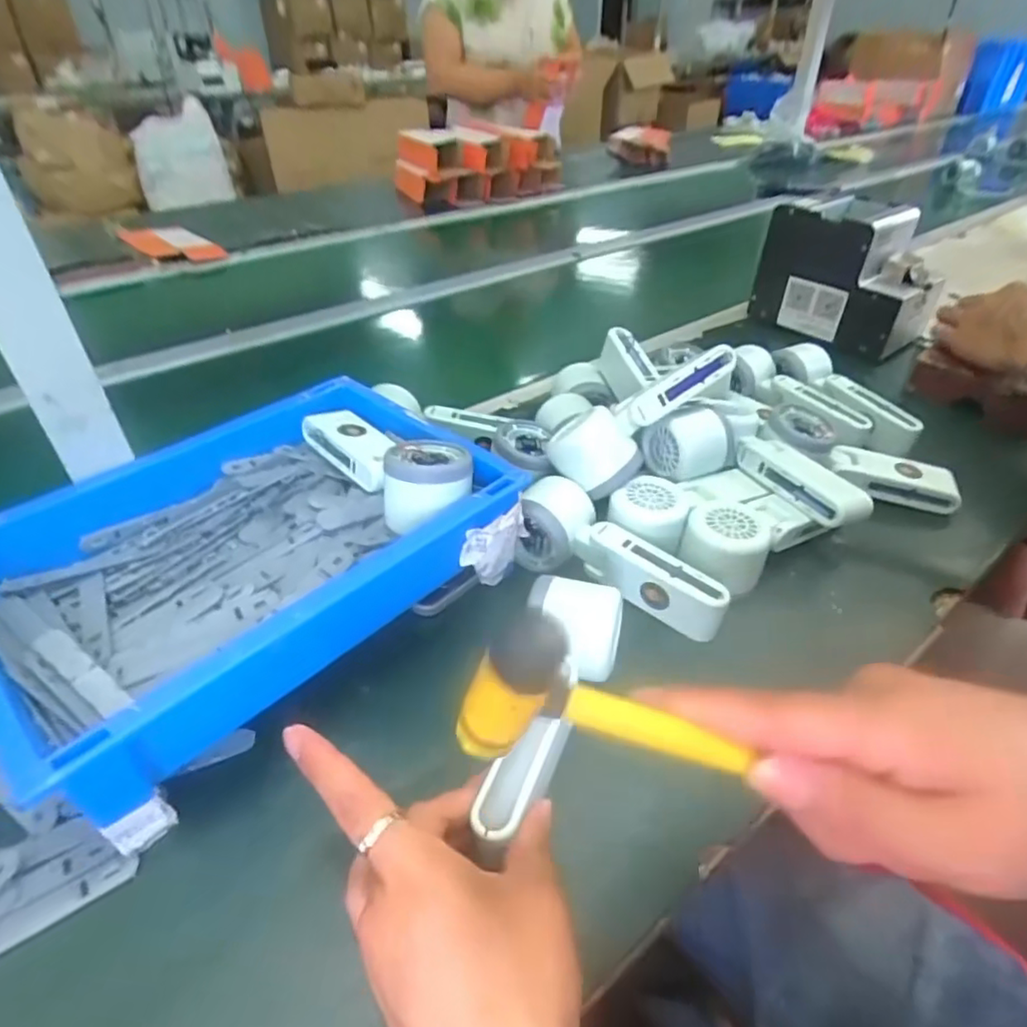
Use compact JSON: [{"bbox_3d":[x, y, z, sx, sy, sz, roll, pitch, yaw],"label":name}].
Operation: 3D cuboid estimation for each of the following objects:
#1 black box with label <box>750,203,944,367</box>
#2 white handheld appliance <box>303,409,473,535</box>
[{"bbox_3d":[0.426,-0.300,0.805,0.130,0.139,0.178,-26,45,-30],"label":"black box with label"},{"bbox_3d":[-0.086,-0.042,0.456,0.063,0.050,0.168,-25,44,-29],"label":"white handheld appliance"}]

